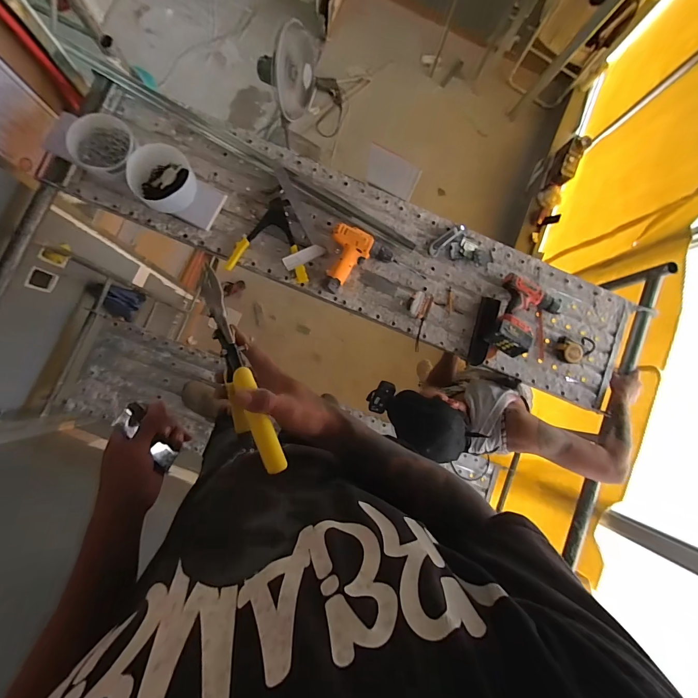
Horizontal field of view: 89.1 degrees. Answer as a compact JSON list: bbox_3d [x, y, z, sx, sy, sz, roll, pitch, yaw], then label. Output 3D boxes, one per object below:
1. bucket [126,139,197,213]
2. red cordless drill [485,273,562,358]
[{"bbox_3d":[-0.501,-0.456,0.959,0.150,0.113,0.147,0,85,-5],"label":"bucket"},{"bbox_3d":[0.504,-0.099,1.044,0.185,0.086,0.262,39,64,-1],"label":"red cordless drill"}]

